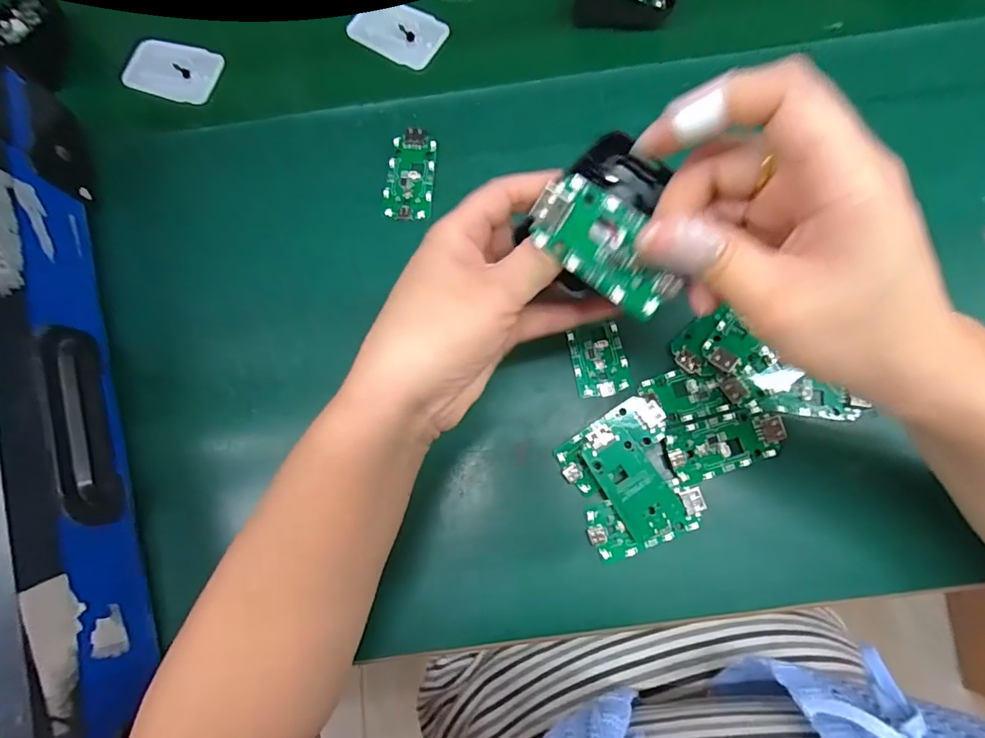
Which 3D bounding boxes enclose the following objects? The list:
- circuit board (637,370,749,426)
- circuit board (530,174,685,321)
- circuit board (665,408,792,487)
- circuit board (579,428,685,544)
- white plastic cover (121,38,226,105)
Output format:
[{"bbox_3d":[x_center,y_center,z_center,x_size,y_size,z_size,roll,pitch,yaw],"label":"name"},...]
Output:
[{"bbox_3d":[0.116,0.014,0.287,0.054,0.009,0.029,-14,77,-1],"label":"circuit board"},{"bbox_3d":[0.045,-0.047,0.193,0.061,0.008,0.031,36,109,0],"label":"circuit board"},{"bbox_3d":[0.129,0.041,0.276,0.063,0.006,0.030,-18,77,-2],"label":"circuit board"},{"bbox_3d":[0.078,0.060,0.273,0.034,0.008,0.063,-29,78,-4],"label":"circuit board"},{"bbox_3d":[-0.236,-0.219,0.365,0.071,0.006,0.045,20,79,6],"label":"white plastic cover"}]

